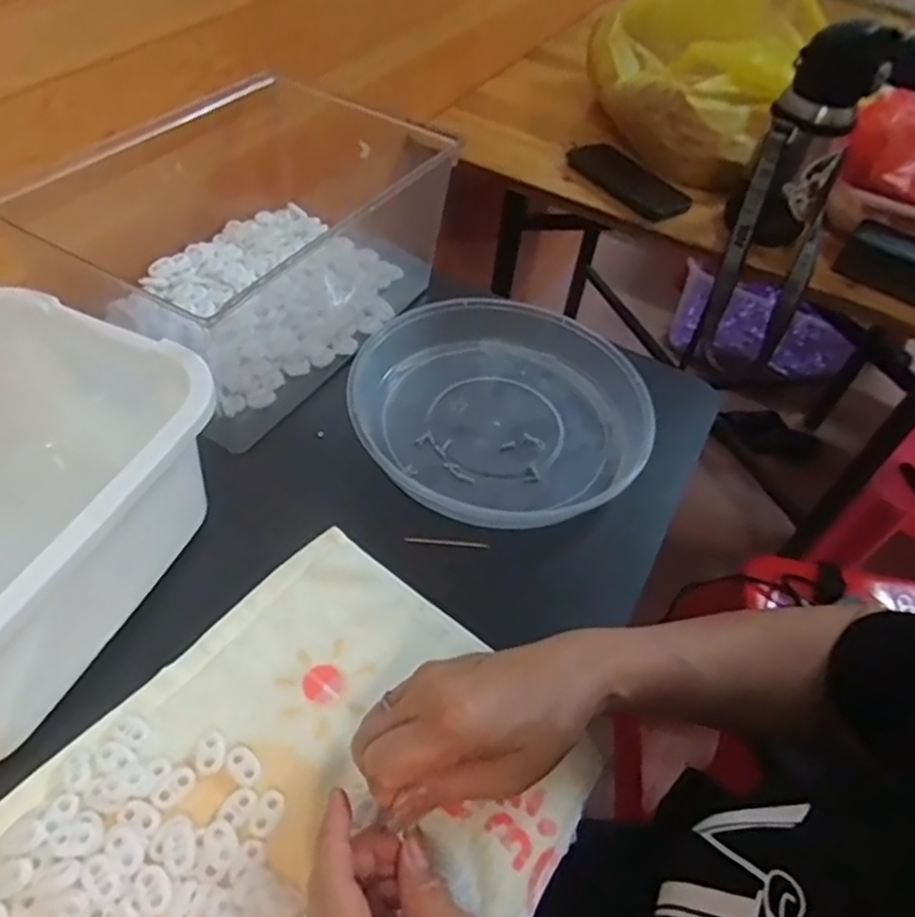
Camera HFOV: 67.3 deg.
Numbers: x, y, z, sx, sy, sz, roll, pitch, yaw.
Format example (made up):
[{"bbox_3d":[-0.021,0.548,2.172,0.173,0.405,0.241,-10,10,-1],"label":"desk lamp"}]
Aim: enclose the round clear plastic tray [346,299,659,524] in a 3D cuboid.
[{"bbox_3d":[0.033,-0.046,0.559,0.222,0.041,0.216,4,50,-4],"label":"round clear plastic tray"}]

